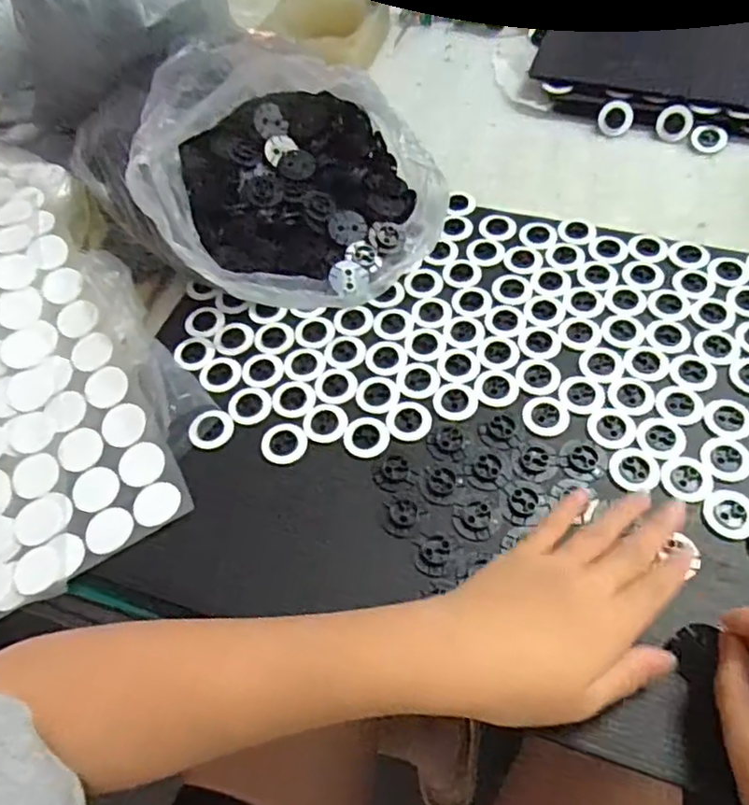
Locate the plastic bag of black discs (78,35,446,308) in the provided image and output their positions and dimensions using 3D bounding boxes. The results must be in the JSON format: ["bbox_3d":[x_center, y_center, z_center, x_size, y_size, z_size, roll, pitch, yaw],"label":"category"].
[{"bbox_3d":[-0.087,-0.174,0.454,0.212,0.135,0.213,-26,60,-14],"label":"plastic bag of black discs"}]

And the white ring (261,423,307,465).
[{"bbox_3d":[-0.057,0.024,0.403,0.027,0.004,0.028,-1,57,1],"label":"white ring"}]

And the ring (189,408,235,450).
[{"bbox_3d":[-0.104,0.017,0.409,0.024,0.007,0.029,39,66,24],"label":"ring"}]

